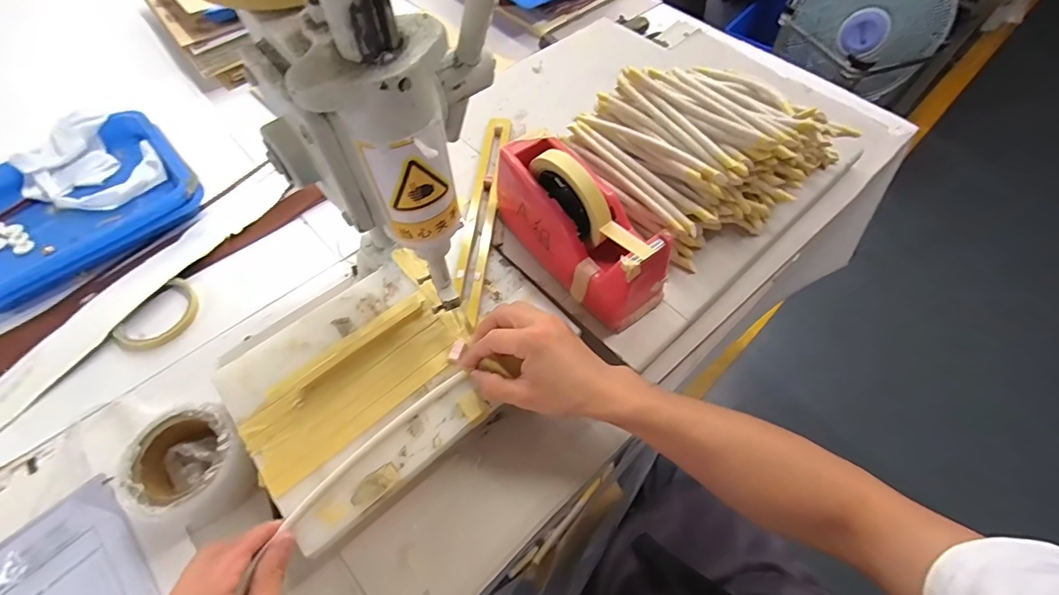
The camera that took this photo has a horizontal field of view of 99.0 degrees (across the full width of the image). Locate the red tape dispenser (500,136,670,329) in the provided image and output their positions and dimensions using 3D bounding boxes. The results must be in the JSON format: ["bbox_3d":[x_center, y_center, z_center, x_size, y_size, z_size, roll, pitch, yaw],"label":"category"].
[{"bbox_3d":[0.049,-0.078,0.448,0.075,0.117,0.204,-33,65,-18],"label":"red tape dispenser"}]

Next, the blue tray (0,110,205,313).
[{"bbox_3d":[-0.591,-0.115,0.579,0.283,0.048,0.209,-38,66,-21],"label":"blue tray"}]

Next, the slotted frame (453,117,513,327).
[{"bbox_3d":[-0.054,-0.107,0.532,0.033,0.013,0.301,5,59,2],"label":"slotted frame"}]

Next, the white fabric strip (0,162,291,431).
[{"bbox_3d":[-0.500,0.027,0.520,0.063,0.015,0.548,28,63,15],"label":"white fabric strip"}]

